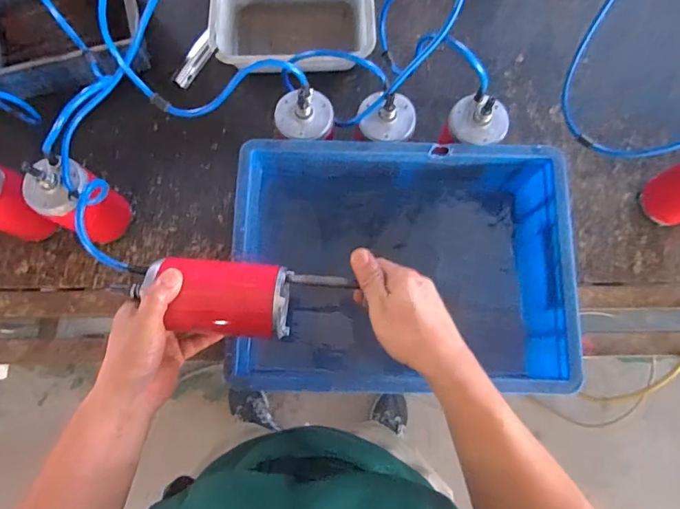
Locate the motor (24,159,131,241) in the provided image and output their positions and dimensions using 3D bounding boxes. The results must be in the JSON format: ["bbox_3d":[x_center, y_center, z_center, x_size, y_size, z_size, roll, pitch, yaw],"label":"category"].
[{"bbox_3d":[-0.344,-0.070,0.615,0.073,0.164,0.072,-32,81,-6],"label":"motor"}]

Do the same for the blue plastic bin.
[{"bbox_3d":[0.075,0.023,0.624,0.396,0.190,0.297,1,79,0],"label":"blue plastic bin"}]

